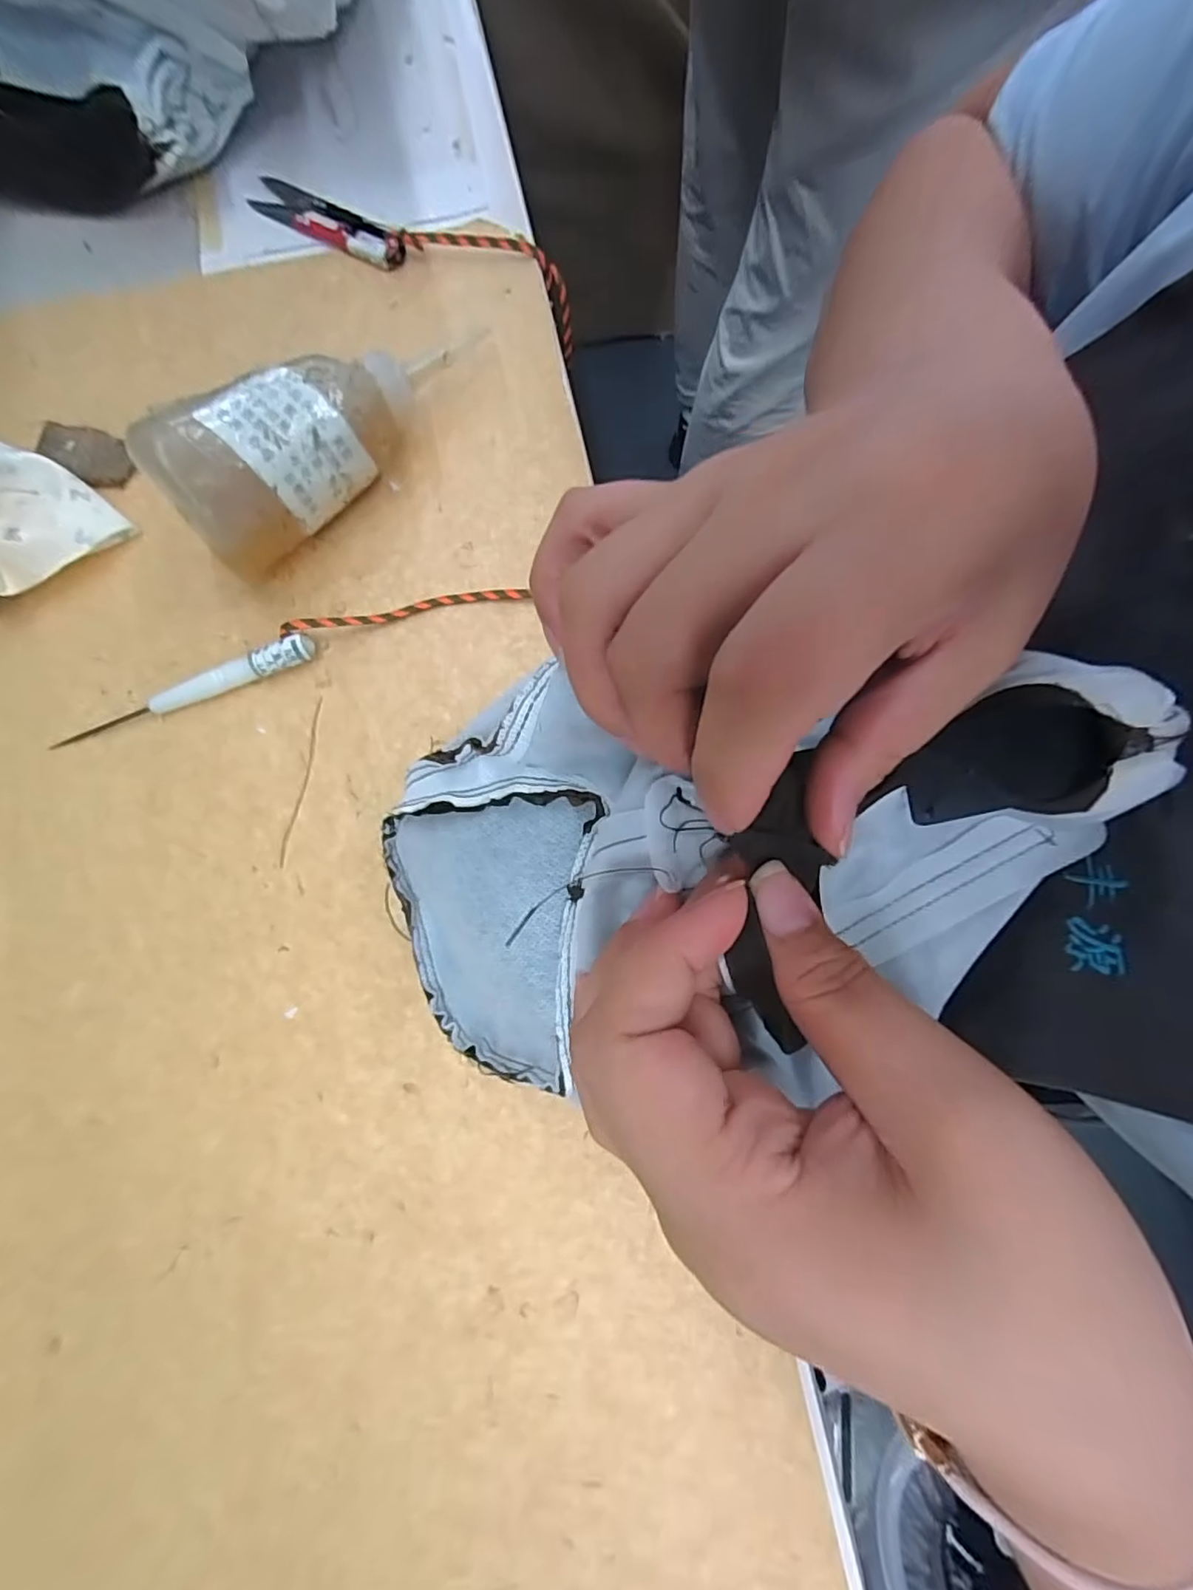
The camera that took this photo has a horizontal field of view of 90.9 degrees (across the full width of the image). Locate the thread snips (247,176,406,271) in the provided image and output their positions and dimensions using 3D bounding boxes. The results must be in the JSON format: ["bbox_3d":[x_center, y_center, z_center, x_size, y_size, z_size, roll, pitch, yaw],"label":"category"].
[{"bbox_3d":[-0.152,-0.327,0.331,0.106,0.013,0.024,29,81,6],"label":"thread snips"}]

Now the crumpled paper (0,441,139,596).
[{"bbox_3d":[-0.293,-0.133,0.288,0.079,0.030,0.083,42,82,8],"label":"crumpled paper"}]

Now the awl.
[{"bbox_3d":[-0.195,-0.048,0.277,0.129,0.015,0.011,-20,79,-3],"label":"awl"}]

